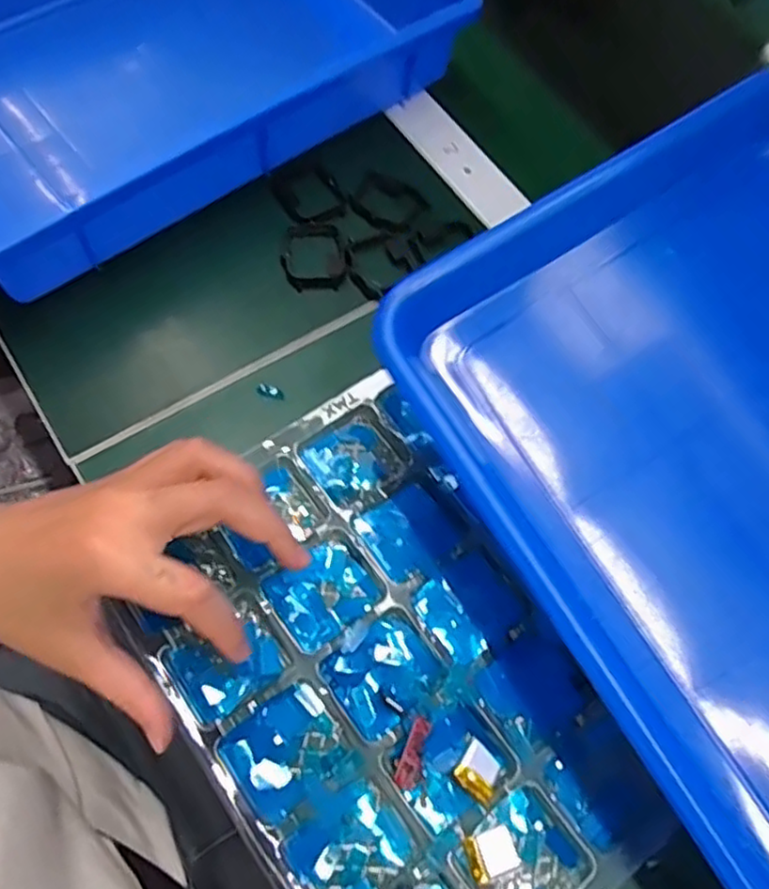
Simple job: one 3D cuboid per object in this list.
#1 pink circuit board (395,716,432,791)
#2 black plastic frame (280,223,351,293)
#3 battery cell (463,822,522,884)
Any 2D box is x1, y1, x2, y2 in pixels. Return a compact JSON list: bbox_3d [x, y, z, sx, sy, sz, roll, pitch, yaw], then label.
[{"bbox_3d":[0.013,0.141,0.308,0.013,0.004,0.031,26,74,-28],"label":"pink circuit board"},{"bbox_3d":[-0.042,-0.117,0.414,0.041,0.010,0.048,-4,67,-9],"label":"black plastic frame"},{"bbox_3d":[0.047,0.179,0.297,0.022,0.005,0.018,-14,69,-13],"label":"battery cell"}]

